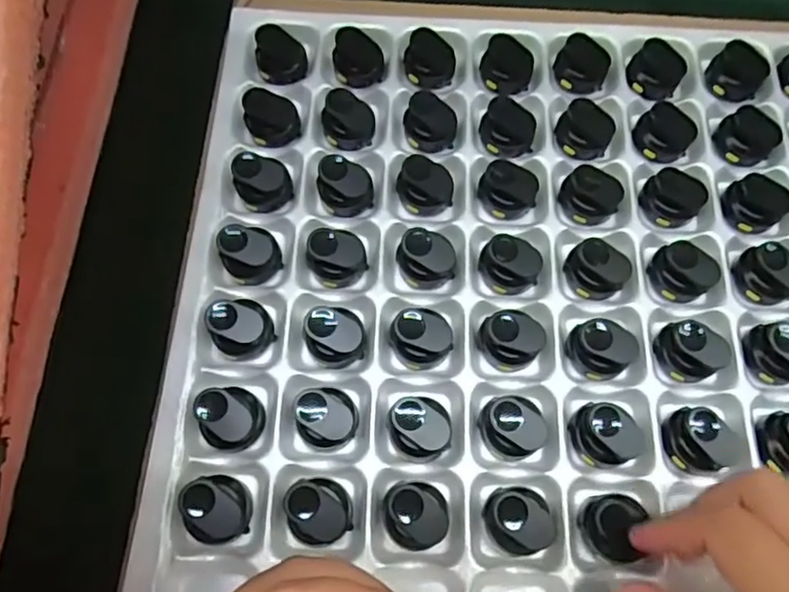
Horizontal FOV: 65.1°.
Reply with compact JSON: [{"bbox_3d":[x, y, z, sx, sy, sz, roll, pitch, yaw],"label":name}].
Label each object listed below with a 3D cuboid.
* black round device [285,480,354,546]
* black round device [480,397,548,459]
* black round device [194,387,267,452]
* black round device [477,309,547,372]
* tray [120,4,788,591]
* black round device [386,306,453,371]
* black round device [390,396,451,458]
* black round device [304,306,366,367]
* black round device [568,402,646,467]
[{"bbox_3d":[-0.033,0.095,0.274,0.025,0.019,0.028,-14,68,-7],"label":"black round device"},{"bbox_3d":[0.057,0.059,0.287,0.028,0.018,0.029,0,67,-1],"label":"black round device"},{"bbox_3d":[-0.076,0.057,0.288,0.028,0.016,0.027,0,67,-1],"label":"black round device"},{"bbox_3d":[0.059,0.020,0.301,0.029,0.020,0.027,0,67,-1],"label":"black round device"},{"bbox_3d":[0.142,0.004,0.312,0.500,0.025,0.348,3,67,0],"label":"tray"},{"bbox_3d":[0.015,0.018,0.302,0.030,0.019,0.026,-38,73,-16],"label":"black round device"},{"bbox_3d":[0.013,0.060,0.287,0.029,0.018,0.028,0,67,-1],"label":"black round device"},{"bbox_3d":[-0.029,0.017,0.301,0.027,0.019,0.028,0,67,-1],"label":"black round device"},{"bbox_3d":[0.100,0.064,0.287,0.030,0.017,0.026,4,67,1],"label":"black round device"}]

